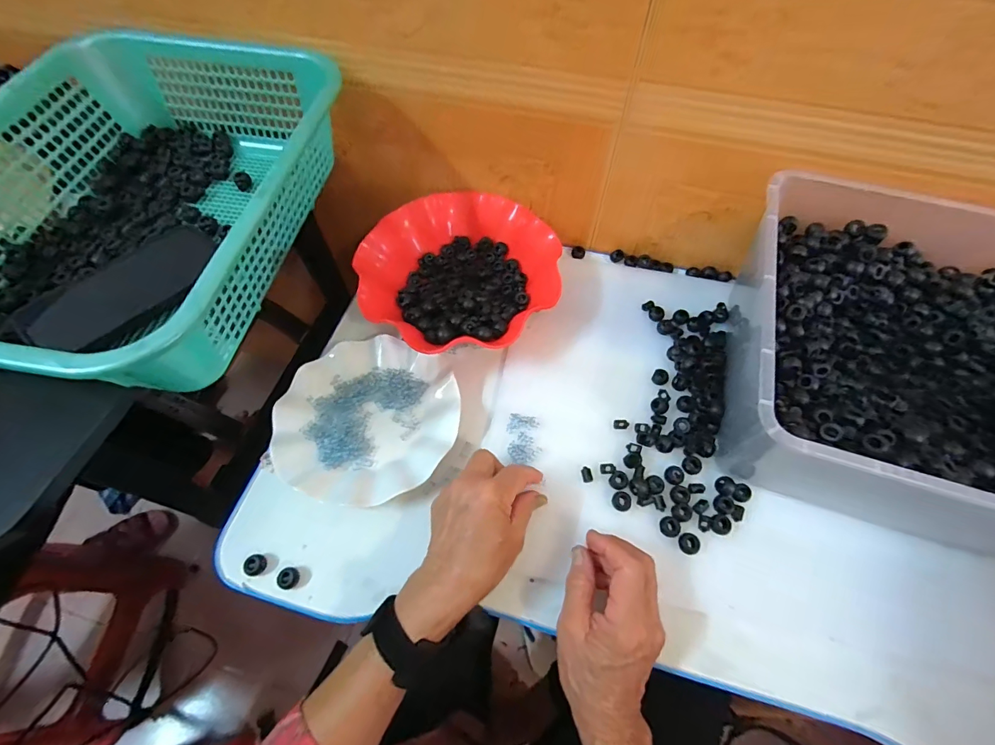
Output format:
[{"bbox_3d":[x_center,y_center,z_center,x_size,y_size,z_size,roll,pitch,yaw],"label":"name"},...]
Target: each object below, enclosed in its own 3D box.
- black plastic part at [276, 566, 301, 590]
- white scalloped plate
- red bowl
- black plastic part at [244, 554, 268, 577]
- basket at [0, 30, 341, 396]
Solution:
[{"bbox_3d":[-0.182,0.179,0.376,0.016,0.011,0.017,-1,63,3],"label":"black plastic part"},{"bbox_3d":[-0.130,0.046,0.442,0.176,0.028,0.173,-1,63,3],"label":"white scalloped plate"},{"bbox_3d":[-0.049,-0.117,0.509,0.215,0.067,0.230,-1,63,3],"label":"red bowl"},{"bbox_3d":[-0.214,0.170,0.381,0.016,0.014,0.017,-1,63,3],"label":"black plastic part"},{"bbox_3d":[-0.324,-0.162,0.394,0.297,0.106,0.385,9,61,5],"label":"basket"}]

